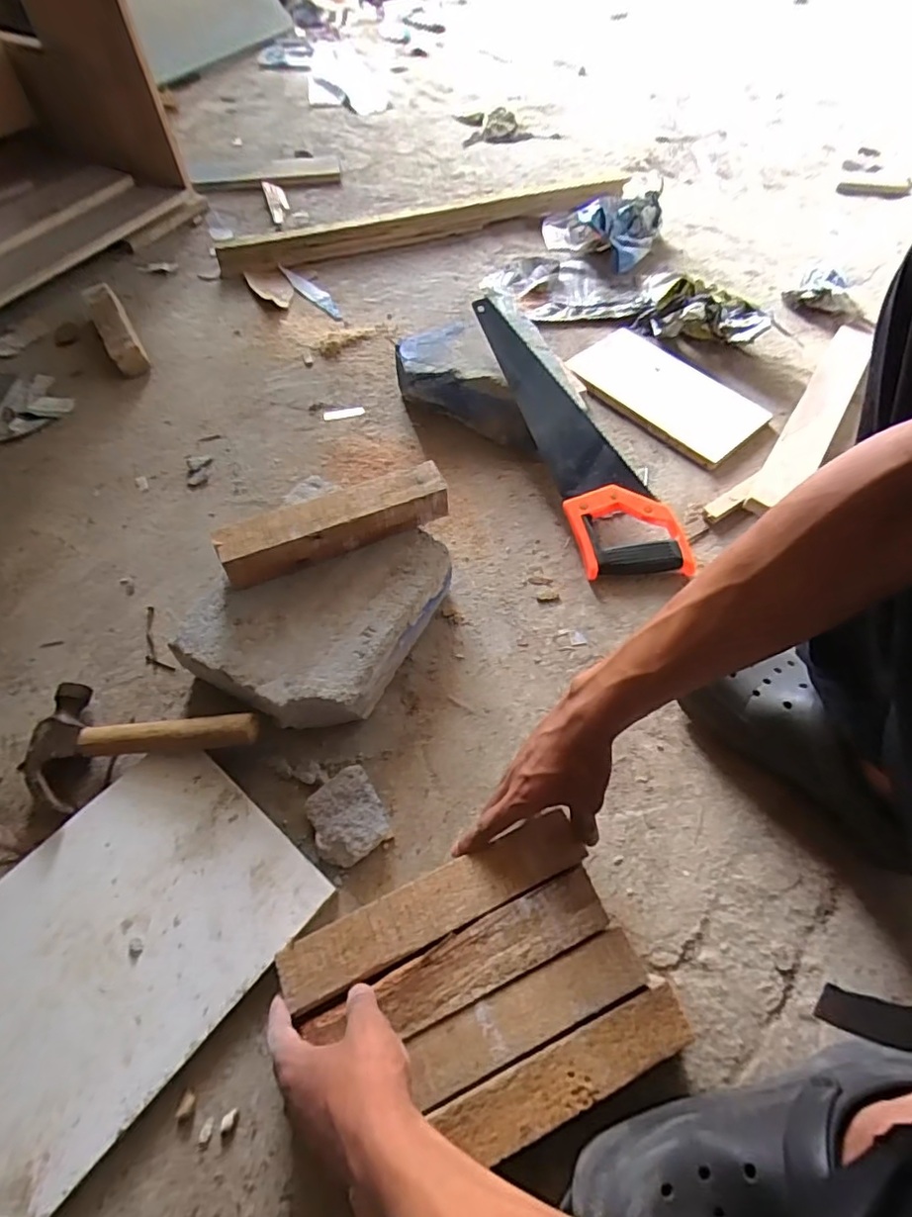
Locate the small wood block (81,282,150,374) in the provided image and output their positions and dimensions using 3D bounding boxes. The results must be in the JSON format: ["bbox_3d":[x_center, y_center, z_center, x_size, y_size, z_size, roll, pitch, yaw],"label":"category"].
[{"bbox_3d":[-0.528,-0.434,0.898,0.051,0.052,0.183,-27,62,-16],"label":"small wood block"}]

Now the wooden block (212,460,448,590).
[{"bbox_3d":[-0.121,-0.088,0.586,0.232,0.044,0.051,-21,61,-13],"label":"wooden block"}]

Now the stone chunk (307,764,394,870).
[{"bbox_3d":[-0.098,0.188,0.517,0.064,0.033,0.070,-28,63,-16],"label":"stone chunk"}]

